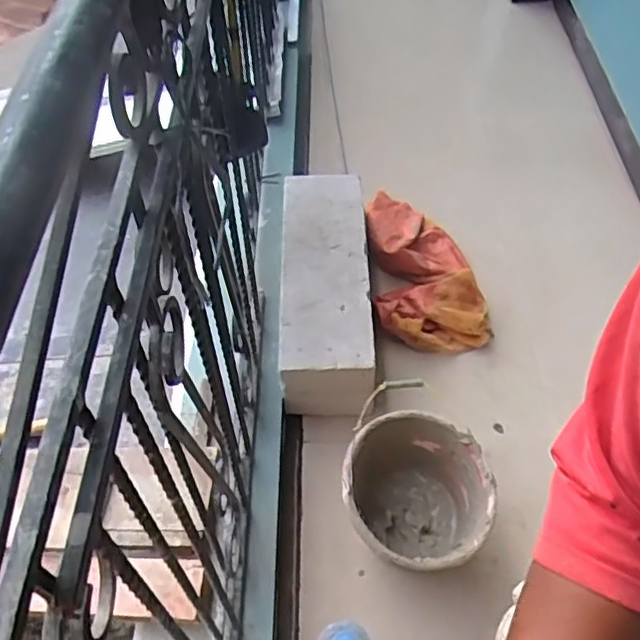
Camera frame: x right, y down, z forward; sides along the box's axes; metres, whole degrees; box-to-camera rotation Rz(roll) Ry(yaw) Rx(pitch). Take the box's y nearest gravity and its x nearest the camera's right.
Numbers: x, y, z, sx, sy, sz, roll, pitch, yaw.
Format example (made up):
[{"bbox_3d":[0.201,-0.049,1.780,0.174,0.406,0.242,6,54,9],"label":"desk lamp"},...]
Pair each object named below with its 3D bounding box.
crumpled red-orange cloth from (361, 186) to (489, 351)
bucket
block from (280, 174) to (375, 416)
[{"bbox_3d":[0.247,-0.153,1.671,0.282,0.089,0.550,-10,53,-7],"label":"crumpled red-orange cloth"},{"bbox_3d":[0.178,0.348,1.225,0.267,0.208,0.292,-10,53,-7],"label":"bucket"},{"bbox_3d":[0.022,-0.086,1.528,0.214,0.210,0.588,-1,52,0],"label":"block"}]

